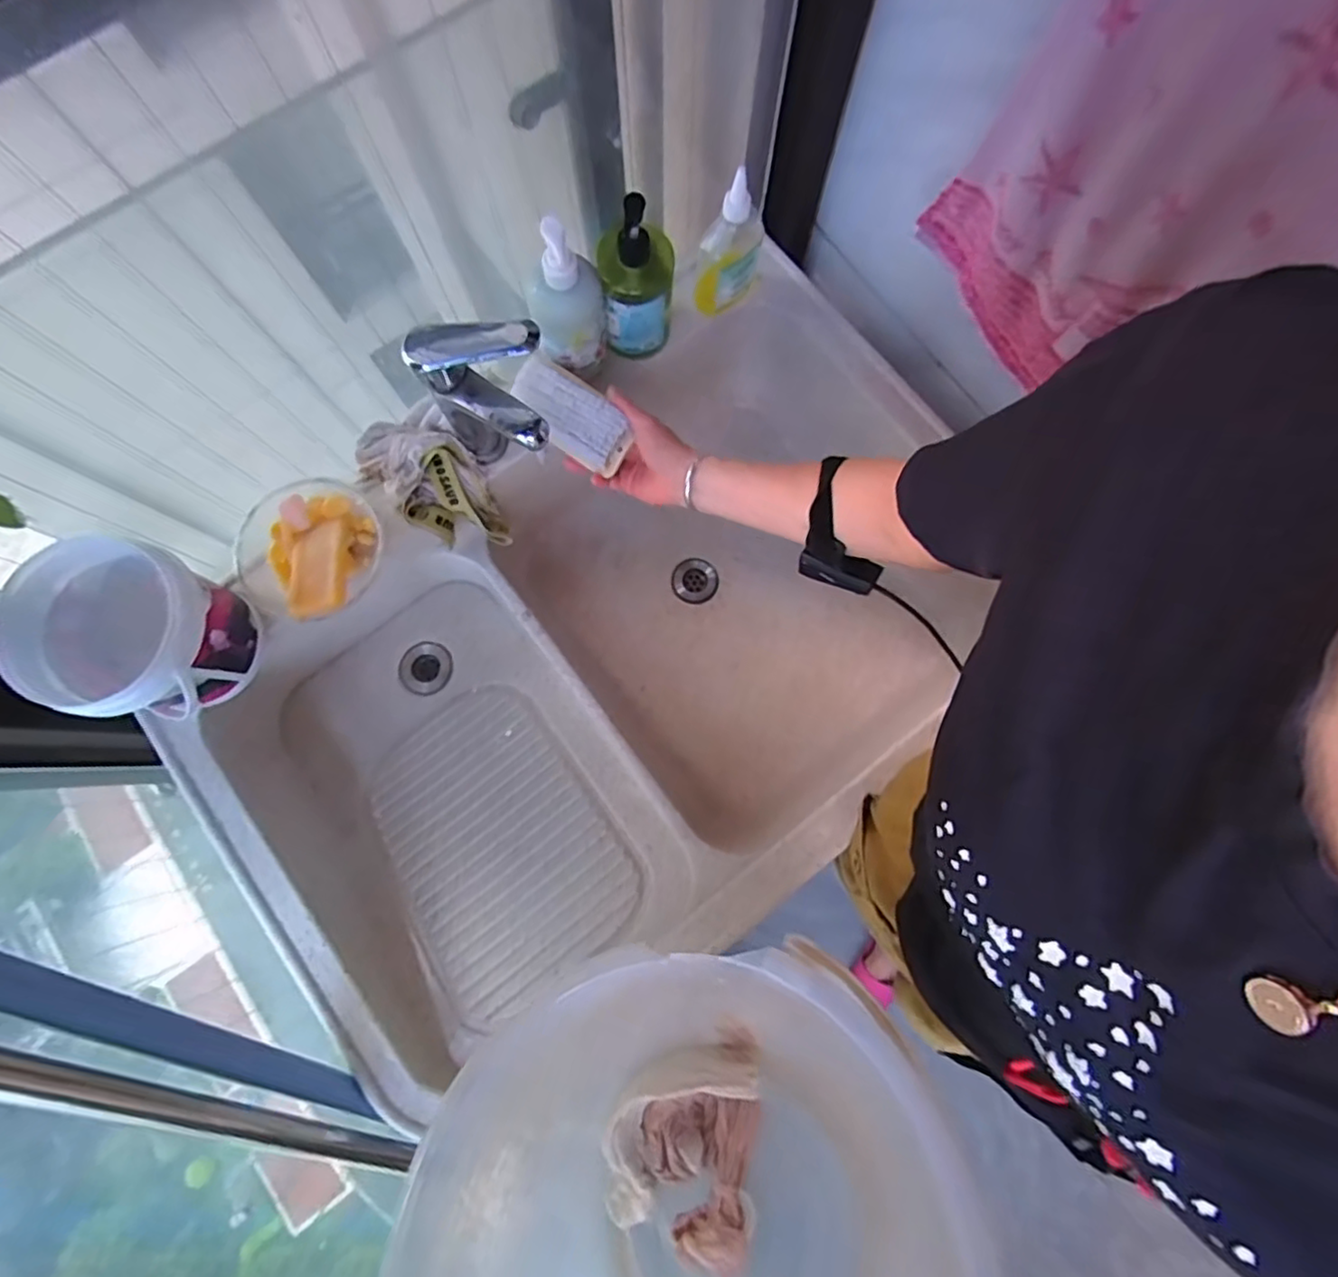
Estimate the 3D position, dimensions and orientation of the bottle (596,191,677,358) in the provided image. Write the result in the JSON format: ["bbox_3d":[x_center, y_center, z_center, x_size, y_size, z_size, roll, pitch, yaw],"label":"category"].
[{"bbox_3d":[-0.031,-0.356,0.627,0.074,0.155,0.065,-4,79,-1],"label":"bottle"}]

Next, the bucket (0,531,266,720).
[{"bbox_3d":[-0.475,-0.001,0.572,0.141,0.131,0.135,0,79,0],"label":"bucket"}]

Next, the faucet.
[{"bbox_3d":[-0.156,-0.226,0.604,0.124,0.150,0.080,26,80,5],"label":"faucet"}]

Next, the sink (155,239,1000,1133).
[{"bbox_3d":[-0.050,0.030,0.745,0.827,0.228,0.553,-40,82,-7],"label":"sink"}]

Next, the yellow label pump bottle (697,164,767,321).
[{"bbox_3d":[0.063,-0.410,0.648,0.065,0.139,0.075,11,79,2],"label":"yellow label pump bottle"}]

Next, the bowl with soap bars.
[{"bbox_3d":[-0.356,-0.091,0.634,0.143,0.061,0.138,0,79,0],"label":"bowl with soap bars"}]

